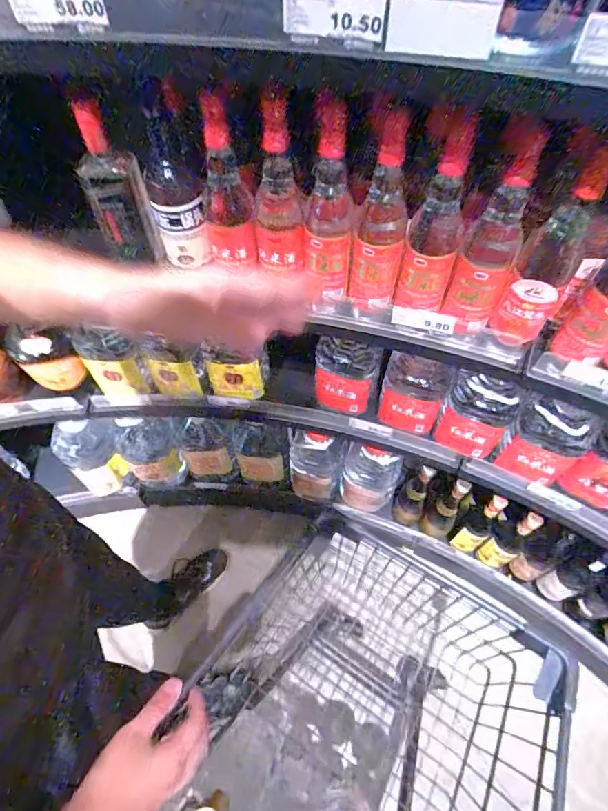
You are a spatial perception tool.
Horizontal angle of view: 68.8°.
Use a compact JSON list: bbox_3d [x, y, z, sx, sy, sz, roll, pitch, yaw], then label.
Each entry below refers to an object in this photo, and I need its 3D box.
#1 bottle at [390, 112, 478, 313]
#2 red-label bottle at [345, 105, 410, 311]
[{"bbox_3d":[0.172,-0.231,0.565,0.075,0.237,0.059,16,58,11],"label":"bottle"},{"bbox_3d":[0.102,-0.245,0.584,0.072,0.251,0.064,9,57,7],"label":"red-label bottle"}]

